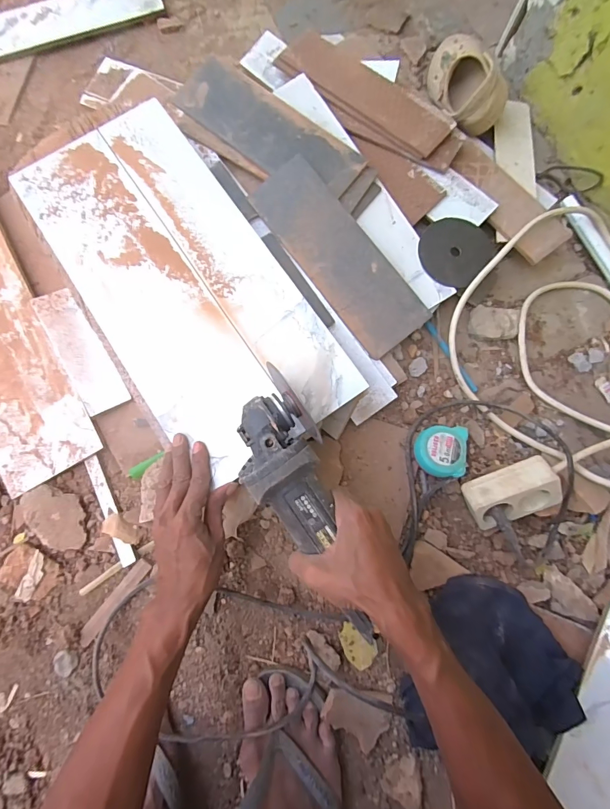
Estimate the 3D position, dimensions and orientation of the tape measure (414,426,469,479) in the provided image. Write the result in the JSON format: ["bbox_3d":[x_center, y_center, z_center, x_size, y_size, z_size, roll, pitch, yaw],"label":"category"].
[{"bbox_3d":[0.179,0.062,0.517,0.063,0.040,0.066,7,78,1],"label":"tape measure"}]

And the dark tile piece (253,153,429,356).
[{"bbox_3d":[0.047,-0.208,0.539,0.098,0.012,0.295,-36,87,6],"label":"dark tile piece"}]

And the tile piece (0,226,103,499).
[{"bbox_3d":[-0.461,-0.117,0.563,0.148,0.010,0.489,-29,83,0],"label":"tile piece"}]

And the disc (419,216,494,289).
[{"bbox_3d":[0.214,-0.216,0.548,0.101,0.004,0.102,0,81,2],"label":"disc"}]

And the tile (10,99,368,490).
[{"bbox_3d":[-0.155,-0.156,0.480,0.225,0.014,0.481,-34,80,-8],"label":"tile"}]

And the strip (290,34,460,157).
[{"bbox_3d":[0.093,-0.484,0.591,0.299,0.011,0.076,43,81,12],"label":"strip"}]

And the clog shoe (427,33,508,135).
[{"bbox_3d":[0.245,-0.496,0.588,0.068,0.080,0.152,-12,78,-3],"label":"clog shoe"}]

